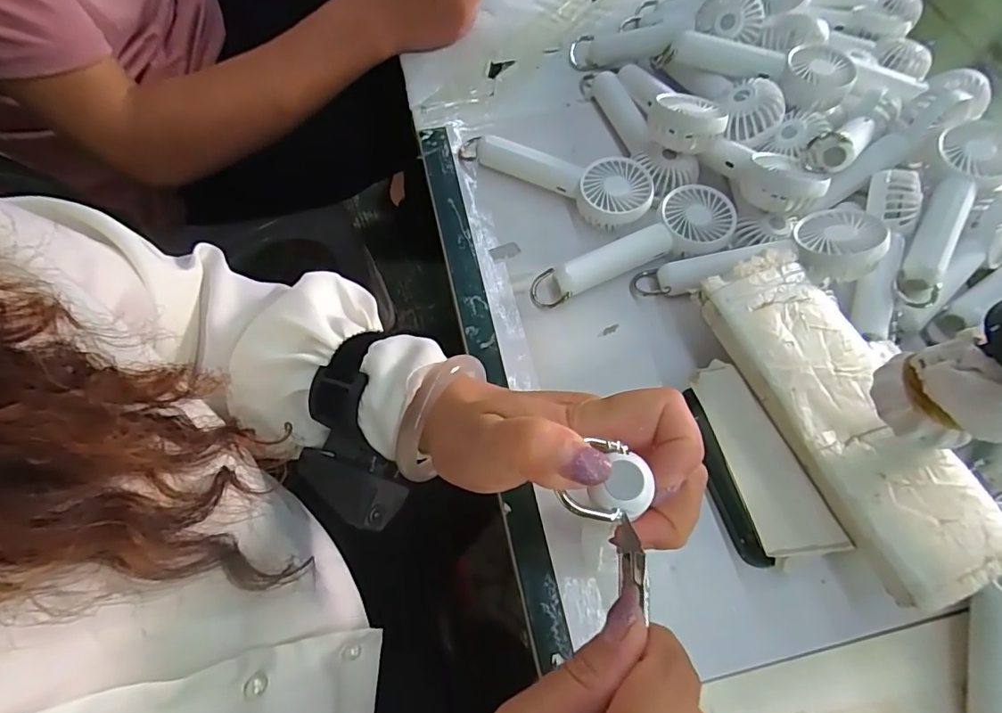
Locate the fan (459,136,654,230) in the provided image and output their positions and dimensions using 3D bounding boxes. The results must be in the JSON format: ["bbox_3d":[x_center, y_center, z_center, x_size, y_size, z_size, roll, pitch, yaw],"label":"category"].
[{"bbox_3d":[0.045,-0.153,0.426,0.159,0.032,0.053,30,66,10],"label":"fan"}]

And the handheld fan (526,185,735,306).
[{"bbox_3d":[0.101,-0.083,0.396,0.161,0.036,0.053,-20,67,-13],"label":"handheld fan"}]

